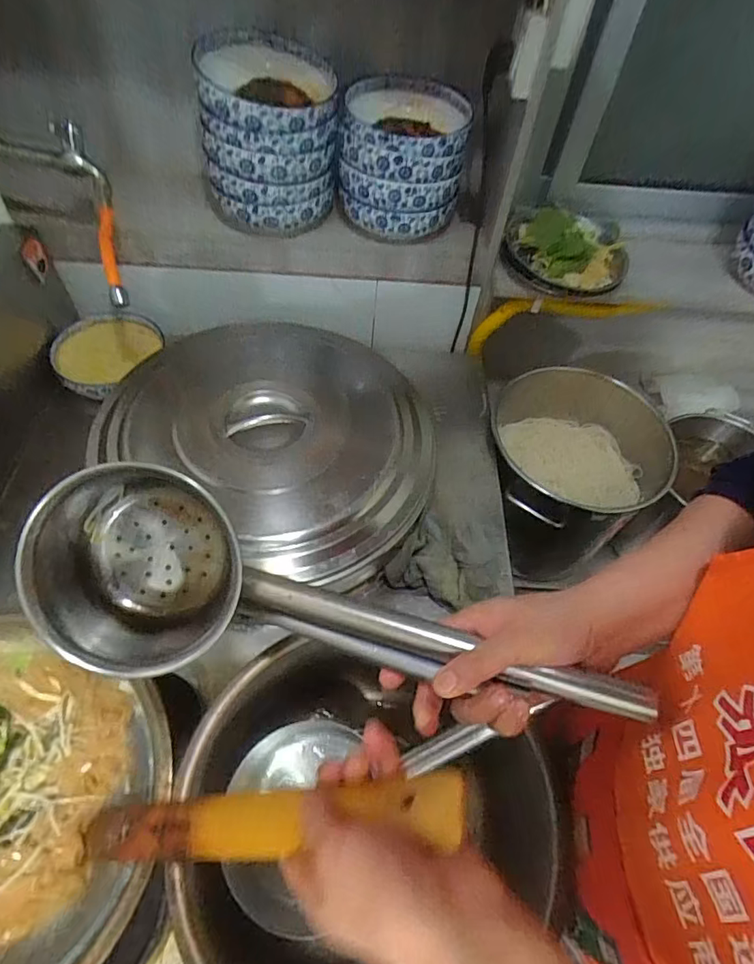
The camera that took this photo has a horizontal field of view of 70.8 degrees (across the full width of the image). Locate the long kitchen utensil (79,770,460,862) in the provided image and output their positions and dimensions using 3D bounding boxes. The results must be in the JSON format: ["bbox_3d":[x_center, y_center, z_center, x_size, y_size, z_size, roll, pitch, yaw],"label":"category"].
[{"bbox_3d":[-0.098,0.237,0.367,0.347,0.022,0.039,-23,52,26],"label":"long kitchen utensil"}]

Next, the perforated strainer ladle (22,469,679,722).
[{"bbox_3d":[-0.041,0.093,0.394,0.450,0.120,0.151,11,56,11],"label":"perforated strainer ladle"}]

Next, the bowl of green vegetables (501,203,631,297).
[{"bbox_3d":[0.330,-0.412,0.926,0.213,0.071,0.203,2,56,-3],"label":"bowl of green vegetables"}]

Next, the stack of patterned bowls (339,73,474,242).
[{"bbox_3d":[0.045,-0.521,0.862,0.188,0.168,0.201,10,56,3],"label":"stack of patterned bowls"}]

